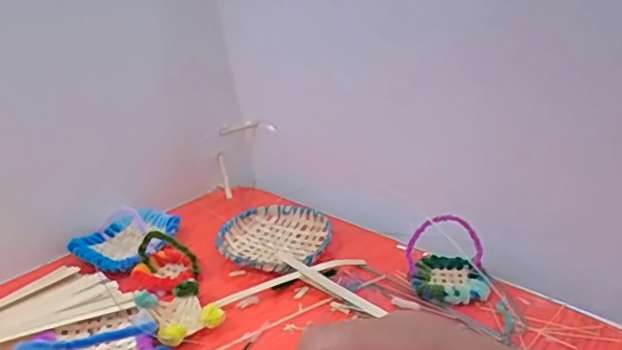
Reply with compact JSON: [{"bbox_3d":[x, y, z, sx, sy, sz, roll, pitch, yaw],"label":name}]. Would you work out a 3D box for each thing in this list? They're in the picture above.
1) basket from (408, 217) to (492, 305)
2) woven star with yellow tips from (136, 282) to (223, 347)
[{"bbox_3d":[0.118,0.069,0.476,0.064,0.059,0.057,0,25,5],"label":"basket"},{"bbox_3d":[-0.104,0.110,0.444,0.051,0.026,0.055,-20,31,-34],"label":"woven star with yellow tips"}]

